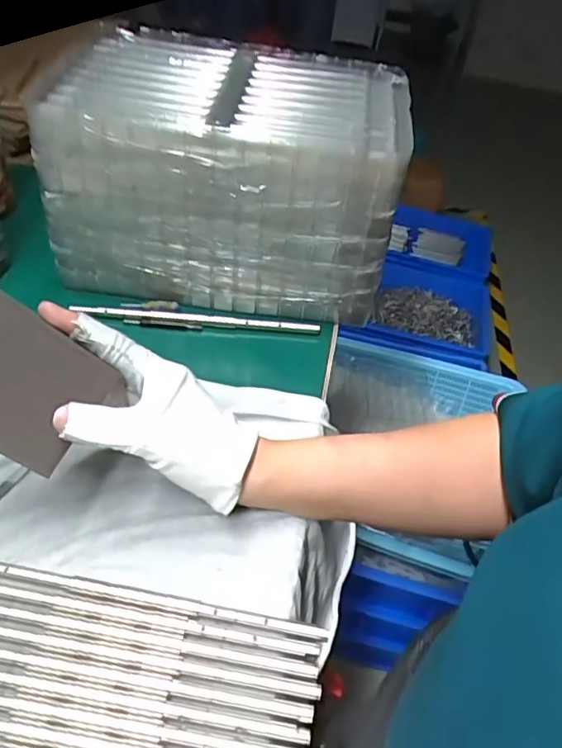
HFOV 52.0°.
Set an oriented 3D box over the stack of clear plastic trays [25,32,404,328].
[{"bbox_3d":[-0.043,-0.160,0.503,0.273,0.178,0.149,9,43,2],"label":"stack of clear plastic trays"}]

